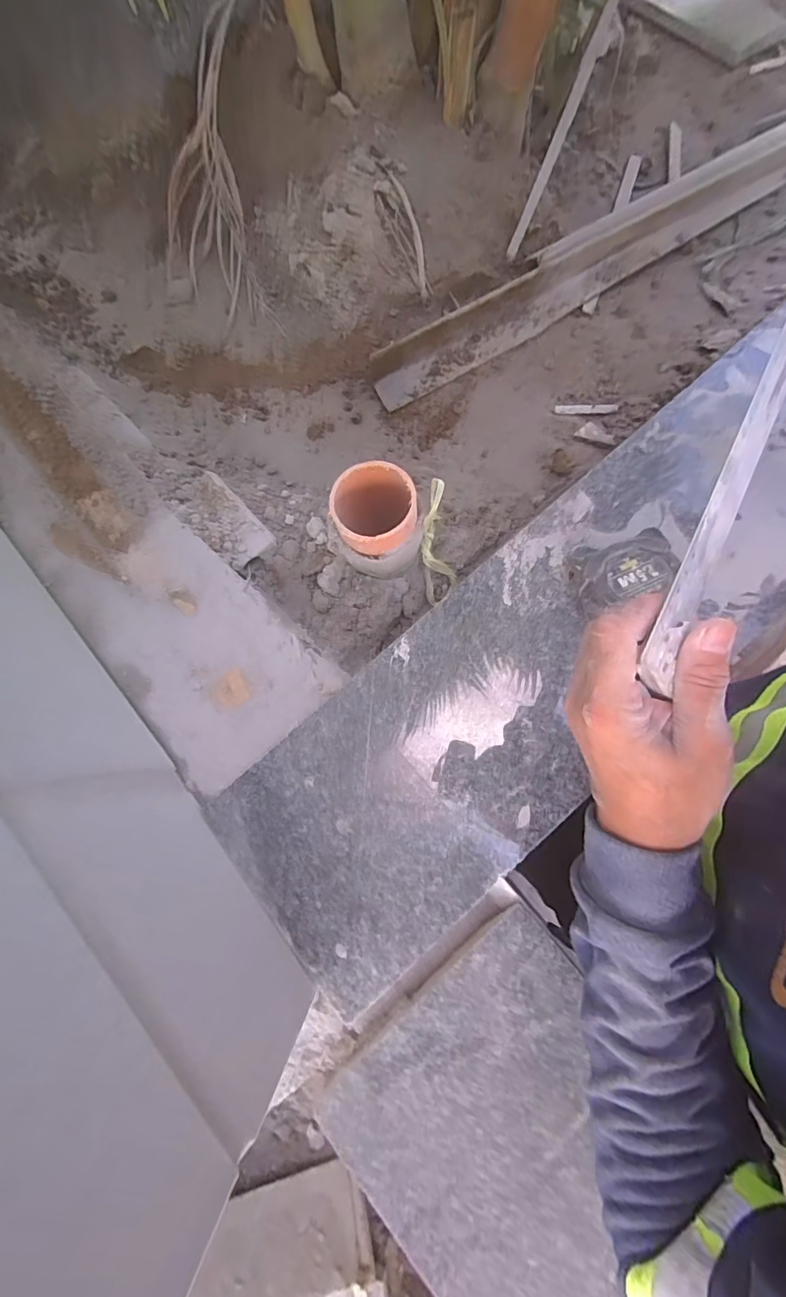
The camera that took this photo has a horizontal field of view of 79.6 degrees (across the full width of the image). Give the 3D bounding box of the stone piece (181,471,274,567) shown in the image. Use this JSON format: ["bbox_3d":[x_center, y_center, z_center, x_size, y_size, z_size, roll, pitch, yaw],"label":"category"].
[{"bbox_3d":[-0.189,-0.141,0.521,0.062,0.020,0.107,-43,79,-7],"label":"stone piece"}]

